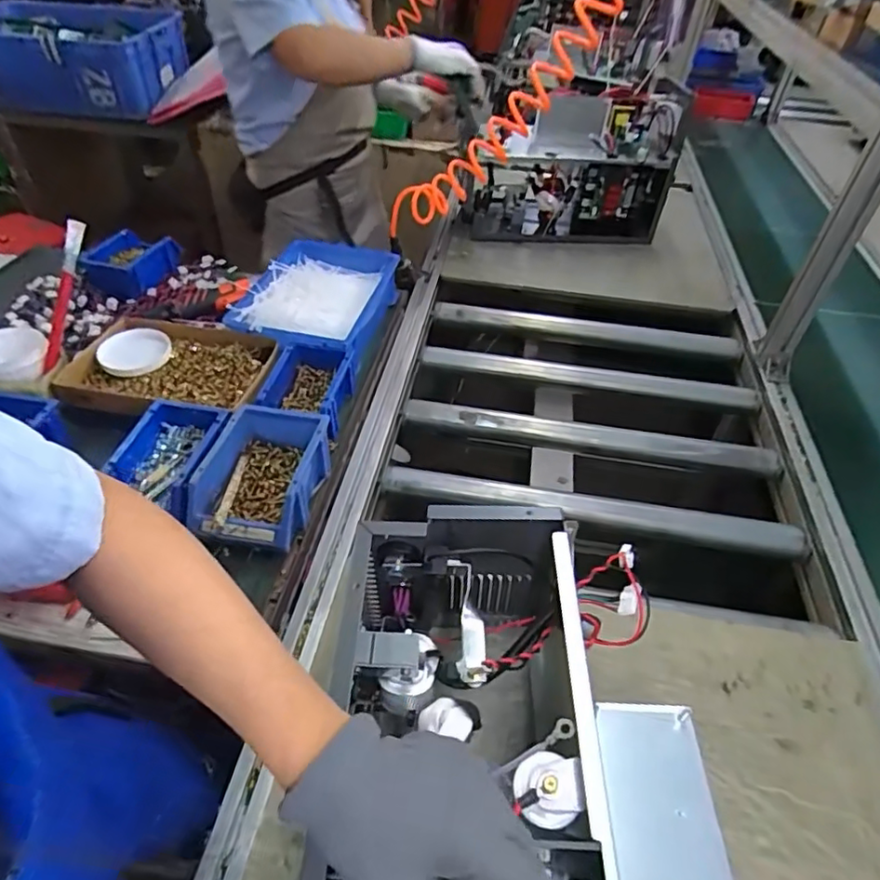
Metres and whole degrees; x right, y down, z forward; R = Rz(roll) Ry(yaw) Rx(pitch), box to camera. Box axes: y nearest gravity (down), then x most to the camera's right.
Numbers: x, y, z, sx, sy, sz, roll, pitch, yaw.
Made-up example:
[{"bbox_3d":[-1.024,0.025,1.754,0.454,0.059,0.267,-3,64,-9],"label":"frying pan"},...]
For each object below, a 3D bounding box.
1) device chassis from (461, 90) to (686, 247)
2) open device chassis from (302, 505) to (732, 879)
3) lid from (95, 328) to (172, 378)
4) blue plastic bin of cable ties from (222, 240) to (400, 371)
[{"bbox_3d":[0.274,-0.579,1.267,0.417,0.270,0.147,0,45,-2],"label":"device chassis"},{"bbox_3d":[0.059,0.278,0.435,0.270,0.186,0.442,2,45,0],"label":"open device chassis"},{"bbox_3d":[-0.459,-0.131,0.881,0.091,0.012,0.096,6,57,-9],"label":"lid"},{"bbox_3d":[-0.210,-0.237,1.009,0.226,0.075,0.309,9,45,5],"label":"blue plastic bin of cable ties"}]

